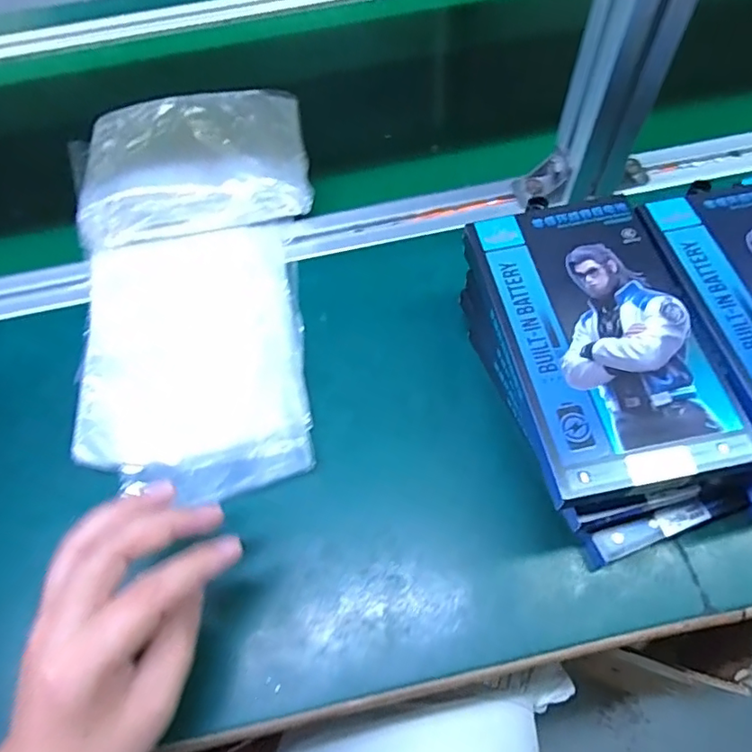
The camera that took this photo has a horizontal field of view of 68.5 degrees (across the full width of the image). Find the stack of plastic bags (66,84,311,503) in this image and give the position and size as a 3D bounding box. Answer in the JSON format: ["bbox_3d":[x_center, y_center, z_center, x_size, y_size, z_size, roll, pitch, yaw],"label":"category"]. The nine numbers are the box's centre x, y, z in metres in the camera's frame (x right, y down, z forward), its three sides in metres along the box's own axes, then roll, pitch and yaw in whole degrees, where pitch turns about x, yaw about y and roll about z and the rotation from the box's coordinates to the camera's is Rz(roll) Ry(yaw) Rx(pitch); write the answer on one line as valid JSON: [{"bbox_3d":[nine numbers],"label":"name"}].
[{"bbox_3d":[-0.127,-0.079,0.399,0.172,0.044,0.341,-10,69,-3],"label":"stack of plastic bags"}]

